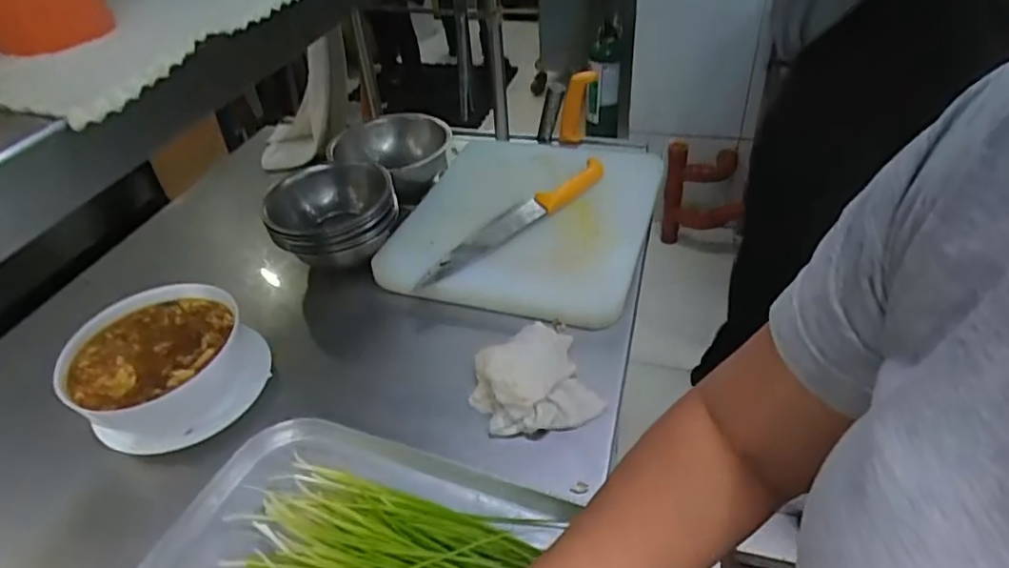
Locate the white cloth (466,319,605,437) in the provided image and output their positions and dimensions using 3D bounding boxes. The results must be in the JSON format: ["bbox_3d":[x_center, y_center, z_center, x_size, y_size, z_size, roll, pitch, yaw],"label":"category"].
[{"bbox_3d":[0.026,0.098,0.672,0.131,0.039,0.139,-13,40,-11],"label":"white cloth"}]

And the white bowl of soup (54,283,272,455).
[{"bbox_3d":[-0.376,0.088,0.687,0.183,0.072,0.175,-2,39,2],"label":"white bowl of soup"}]

